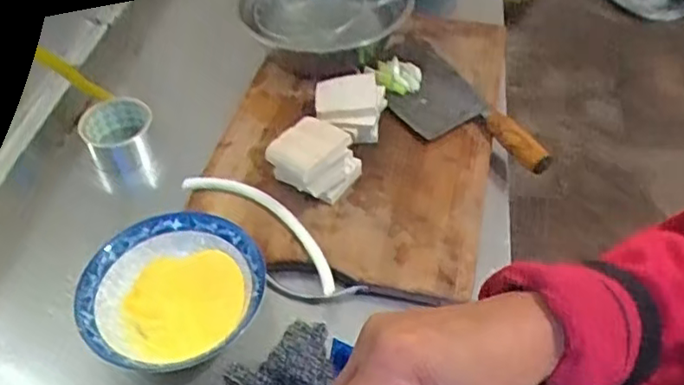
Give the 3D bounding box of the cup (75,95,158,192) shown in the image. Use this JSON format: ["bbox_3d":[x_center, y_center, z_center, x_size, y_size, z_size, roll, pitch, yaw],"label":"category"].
[{"bbox_3d":[-0.290,-0.063,0.847,0.089,0.099,0.079,-20,51,-14],"label":"cup"}]

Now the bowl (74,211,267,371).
[{"bbox_3d":[-0.168,0.106,0.642,0.171,0.053,0.171,-1,49,2],"label":"bowl"}]

